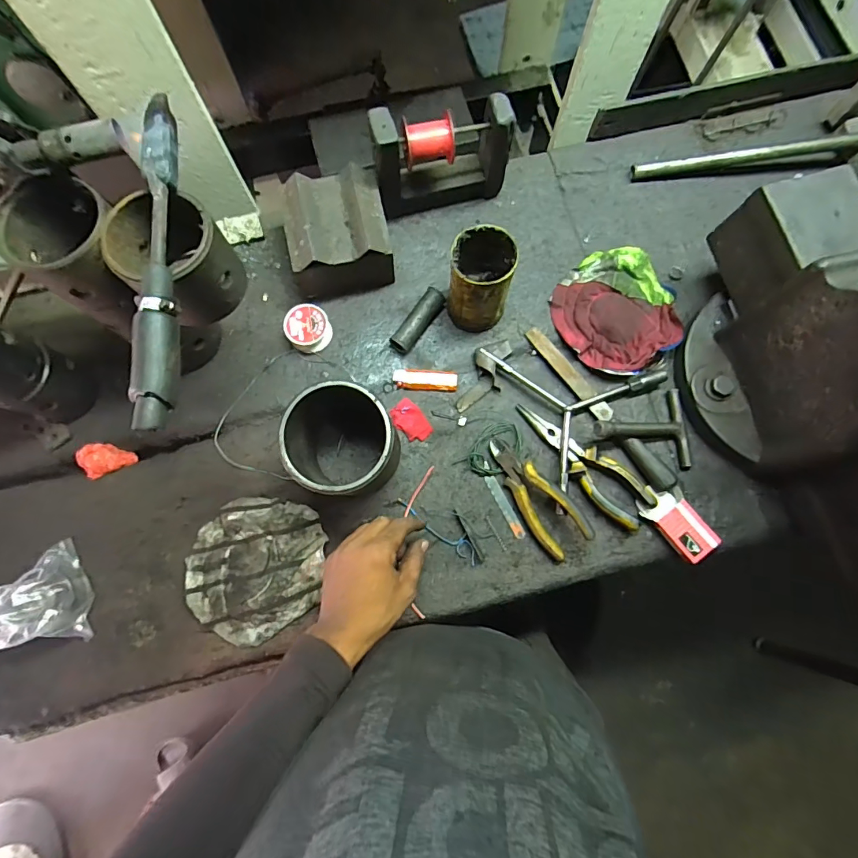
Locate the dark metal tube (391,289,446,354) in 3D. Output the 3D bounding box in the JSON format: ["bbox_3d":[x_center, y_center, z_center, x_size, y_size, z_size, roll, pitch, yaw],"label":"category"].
[{"bbox_3d":[-0.012,-0.142,0.579,0.026,0.027,0.093,35,80,7],"label":"dark metal tube"}]

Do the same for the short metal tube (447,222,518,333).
[{"bbox_3d":[0.062,-0.176,0.542,0.075,0.114,0.078,10,78,2],"label":"short metal tube"}]

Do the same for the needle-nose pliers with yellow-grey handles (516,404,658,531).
[{"bbox_3d":[0.186,0.034,0.540,0.062,0.026,0.189,-42,81,-9],"label":"needle-nose pliers with yellow-grey handles"}]

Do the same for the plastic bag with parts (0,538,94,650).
[{"bbox_3d":[-0.445,0.179,0.488,0.112,0.083,0.107,2,77,0],"label":"plastic bag with parts"}]

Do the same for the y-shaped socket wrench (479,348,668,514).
[{"bbox_3d":[0.155,-0.055,0.549,0.198,0.039,0.200,41,80,8],"label":"y-shaped socket wrench"}]

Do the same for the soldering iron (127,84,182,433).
[{"bbox_3d":[-0.208,-0.133,0.344,0.027,0.024,0.269,-5,77,-1],"label":"soldering iron"}]

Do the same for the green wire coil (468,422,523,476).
[{"bbox_3d":[0.083,0.024,0.553,0.076,0.011,0.055,-44,81,-9],"label":"green wire coil"}]

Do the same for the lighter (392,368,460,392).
[{"bbox_3d":[-0.004,-0.063,0.567,0.079,0.008,0.027,4,77,1],"label":"lighter"}]

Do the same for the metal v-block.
[{"bbox_3d":[-0.112,-0.236,0.565,0.122,0.094,0.126,-9,78,-2],"label":"metal v-block"}]

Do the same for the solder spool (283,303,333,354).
[{"bbox_3d":[-0.154,-0.128,0.569,0.053,0.031,0.054,0,77,0],"label":"solder spool"}]

